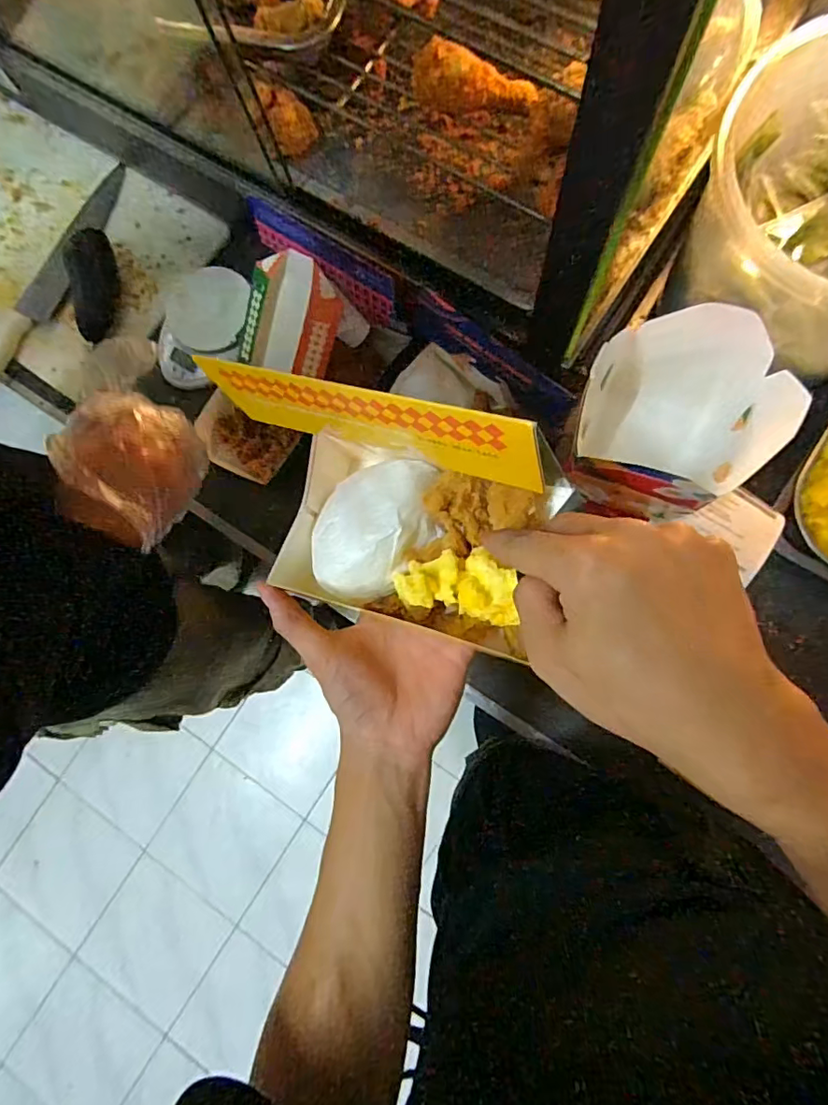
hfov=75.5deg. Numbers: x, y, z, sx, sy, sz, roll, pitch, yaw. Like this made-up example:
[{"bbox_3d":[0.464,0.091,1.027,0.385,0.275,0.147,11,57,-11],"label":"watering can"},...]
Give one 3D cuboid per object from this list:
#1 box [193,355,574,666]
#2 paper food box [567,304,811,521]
[{"bbox_3d":[-0.022,-0.019,0.289,0.183,0.152,0.101,15,85,6],"label":"box"},{"bbox_3d":[0.194,-0.100,0.414,0.115,0.125,0.131,2,84,5],"label":"paper food box"}]

